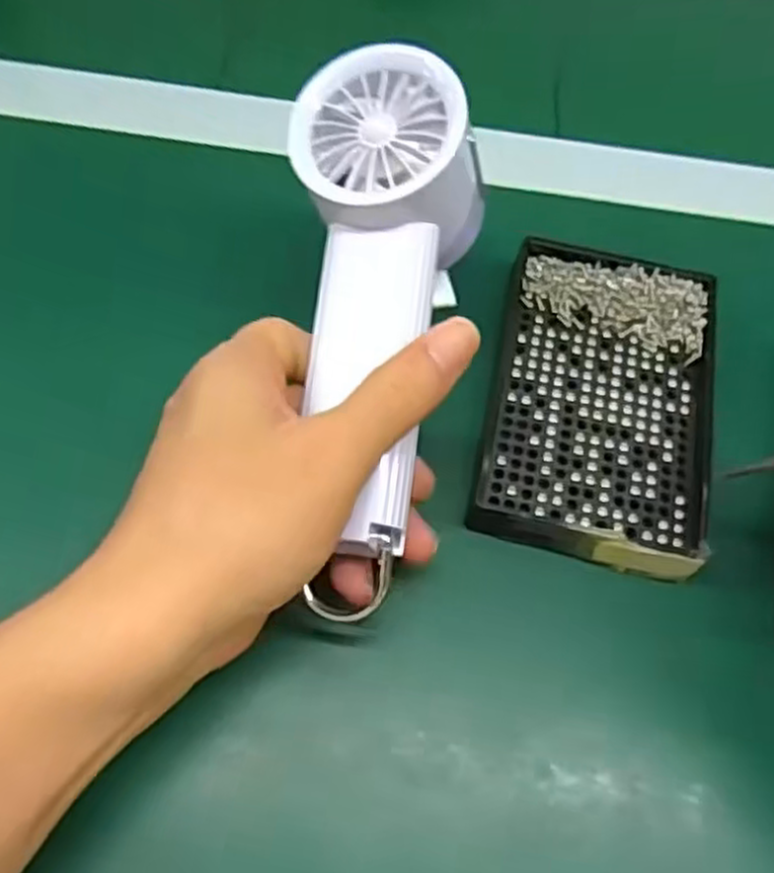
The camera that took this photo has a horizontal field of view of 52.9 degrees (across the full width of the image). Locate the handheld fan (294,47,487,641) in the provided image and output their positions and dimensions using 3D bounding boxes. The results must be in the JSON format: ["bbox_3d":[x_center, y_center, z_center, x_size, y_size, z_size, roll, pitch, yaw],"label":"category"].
[{"bbox_3d":[-0.002,-0.041,0.276,0.066,0.043,0.189,4,83,-2],"label":"handheld fan"}]

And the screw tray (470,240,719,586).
[{"bbox_3d":[0.088,-0.014,0.327,0.089,0.024,0.141,13,63,3],"label":"screw tray"}]

